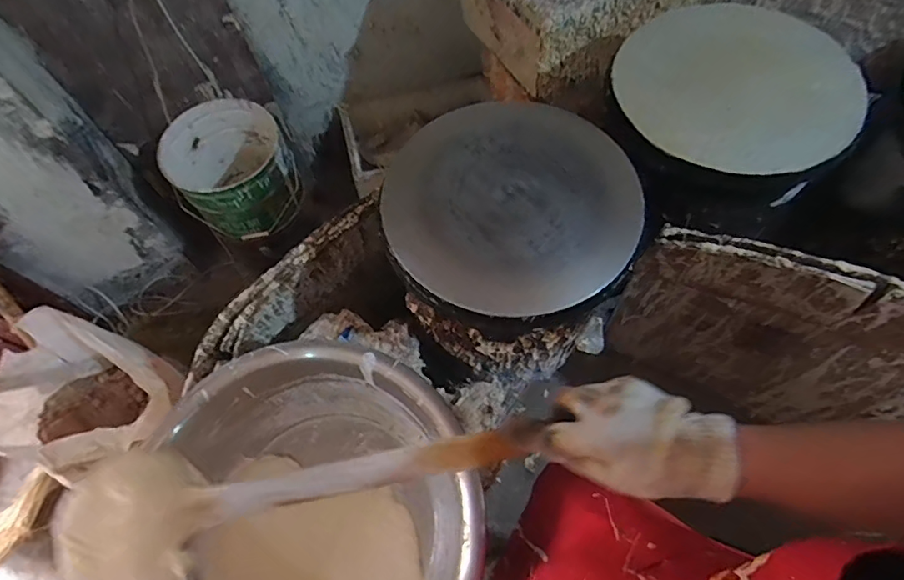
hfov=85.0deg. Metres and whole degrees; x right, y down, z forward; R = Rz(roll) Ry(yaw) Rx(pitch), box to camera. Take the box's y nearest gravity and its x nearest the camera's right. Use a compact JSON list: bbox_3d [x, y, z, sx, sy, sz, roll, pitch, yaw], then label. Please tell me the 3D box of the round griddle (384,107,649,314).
[{"bbox_3d":[0.095,-0.135,0.734,0.372,0.043,0.345,-2,64,3],"label":"round griddle"}]

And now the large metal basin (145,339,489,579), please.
[{"bbox_3d":[-0.183,0.328,0.721,0.441,0.185,0.459,-4,64,2],"label":"large metal basin"}]

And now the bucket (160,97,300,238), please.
[{"bbox_3d":[-0.593,-0.318,1.356,0.299,0.269,0.301,-2,64,3],"label":"bucket"}]

